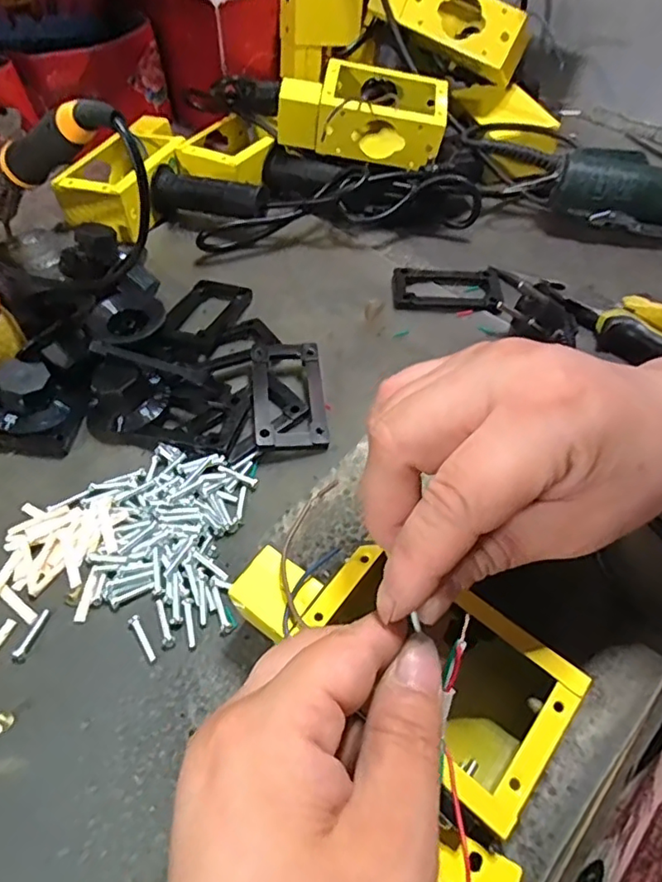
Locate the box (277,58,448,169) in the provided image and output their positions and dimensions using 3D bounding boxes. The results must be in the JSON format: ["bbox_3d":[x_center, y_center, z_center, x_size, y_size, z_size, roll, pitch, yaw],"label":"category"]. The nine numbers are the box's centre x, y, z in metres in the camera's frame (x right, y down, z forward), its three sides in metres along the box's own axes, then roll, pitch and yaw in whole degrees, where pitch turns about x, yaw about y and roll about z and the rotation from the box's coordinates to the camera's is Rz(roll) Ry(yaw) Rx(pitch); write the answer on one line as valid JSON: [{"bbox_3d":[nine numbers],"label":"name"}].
[{"bbox_3d":[0.027,-0.261,0.448,0.126,0.042,0.069,7,53,4],"label":"box"}]

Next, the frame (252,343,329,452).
[{"bbox_3d":[-0.024,-0.026,0.335,0.042,0.017,0.074,-3,53,-3],"label":"frame"}]

